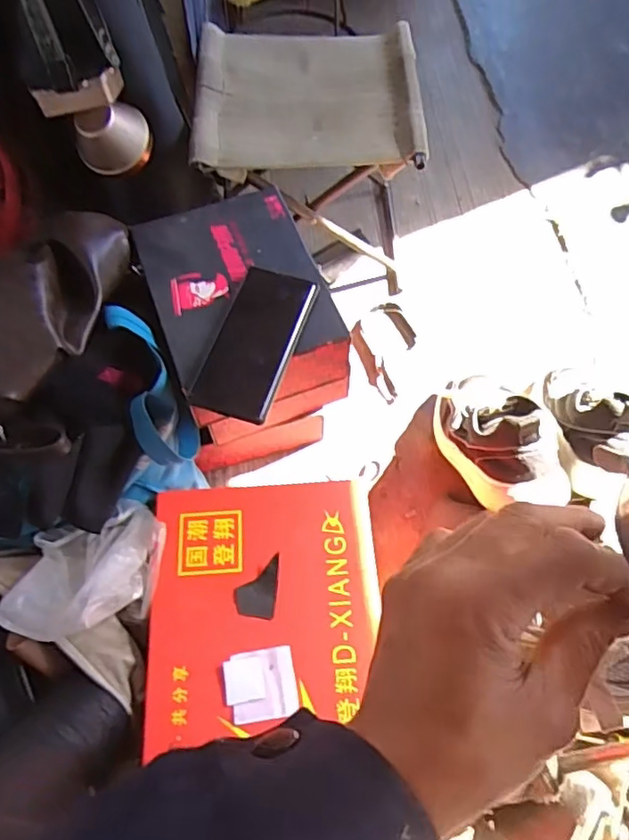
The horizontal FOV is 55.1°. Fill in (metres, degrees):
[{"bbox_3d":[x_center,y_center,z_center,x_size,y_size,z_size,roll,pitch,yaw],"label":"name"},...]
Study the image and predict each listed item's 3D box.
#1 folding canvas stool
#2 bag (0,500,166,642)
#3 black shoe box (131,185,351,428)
[{"bbox_3d":[-0.005,-0.329,0.838,0.267,0.267,0.206,-1,64,1],"label":"folding canvas stool"},{"bbox_3d":[-0.215,0.141,0.581,0.113,0.071,0.144,10,64,6],"label":"bag"},{"bbox_3d":[-0.082,-0.129,0.657,0.172,0.079,0.231,-20,65,-8],"label":"black shoe box"}]

